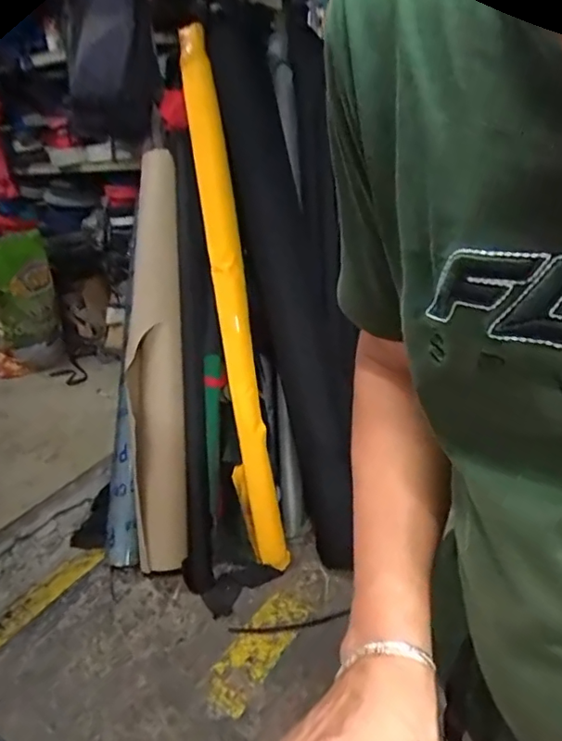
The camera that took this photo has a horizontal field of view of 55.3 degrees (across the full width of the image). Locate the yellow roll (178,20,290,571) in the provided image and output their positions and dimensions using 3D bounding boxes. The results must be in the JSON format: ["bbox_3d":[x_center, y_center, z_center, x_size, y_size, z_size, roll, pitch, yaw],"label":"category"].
[{"bbox_3d":[-0.150,-0.223,1.592,0.120,1.623,0.077,-8,1,-5],"label":"yellow roll"}]

